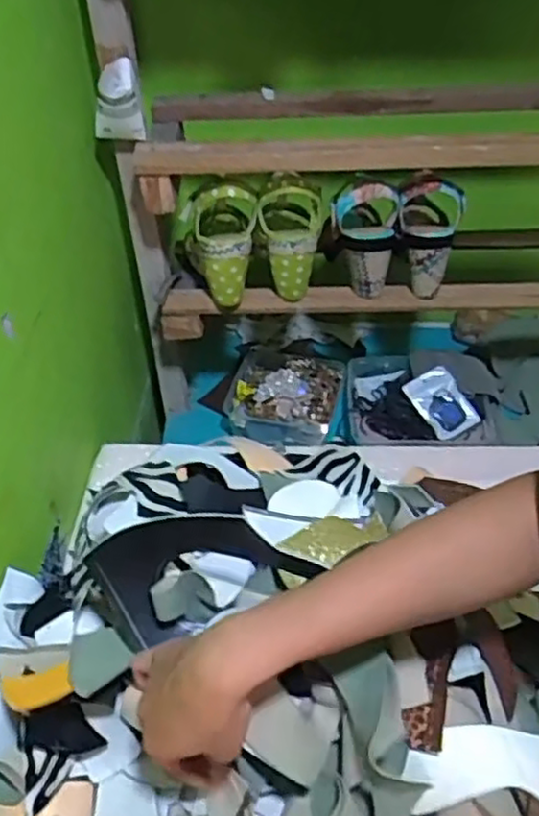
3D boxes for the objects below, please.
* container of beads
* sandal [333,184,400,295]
[{"bbox_3d":[0.021,-0.012,1.095,0.169,0.071,0.179,-1,40,1],"label":"container of beads"},{"bbox_3d":[0.120,-0.211,0.889,0.080,0.138,0.074,2,40,4],"label":"sandal"}]

